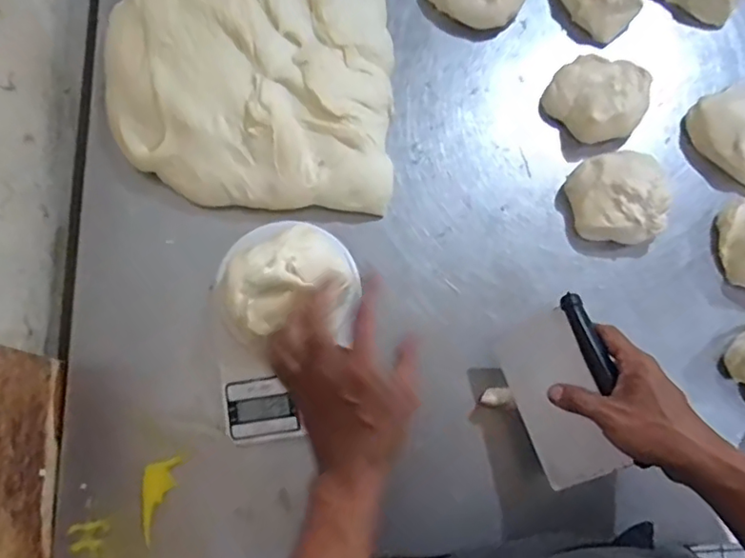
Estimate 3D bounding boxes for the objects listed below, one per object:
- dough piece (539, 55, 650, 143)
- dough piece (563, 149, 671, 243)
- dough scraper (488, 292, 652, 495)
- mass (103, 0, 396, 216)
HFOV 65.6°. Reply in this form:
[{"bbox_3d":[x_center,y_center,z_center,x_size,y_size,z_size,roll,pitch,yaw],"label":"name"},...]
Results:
[{"bbox_3d":[0.254,-0.208,0.645,0.105,0.049,0.099,40,79,9],"label":"dough piece"},{"bbox_3d":[0.264,-0.087,0.612,0.099,0.050,0.097,-11,76,-3],"label":"dough piece"},{"bbox_3d":[0.175,0.103,0.526,0.093,0.016,0.149,-27,65,16],"label":"dough scraper"},{"bbox_3d":[-0.130,-0.275,0.650,0.299,0.078,0.395,1,76,0],"label":"mass"}]

